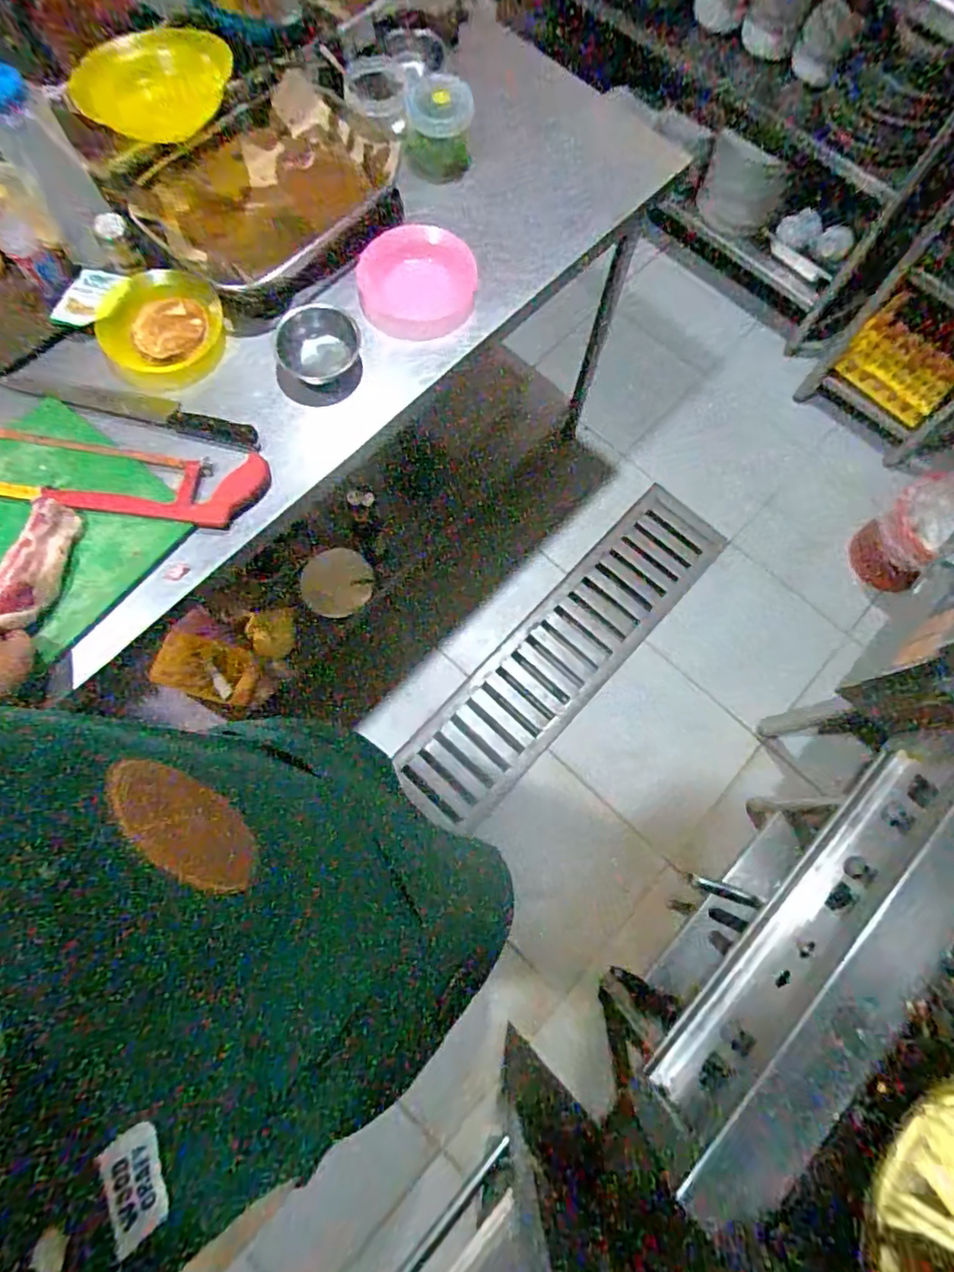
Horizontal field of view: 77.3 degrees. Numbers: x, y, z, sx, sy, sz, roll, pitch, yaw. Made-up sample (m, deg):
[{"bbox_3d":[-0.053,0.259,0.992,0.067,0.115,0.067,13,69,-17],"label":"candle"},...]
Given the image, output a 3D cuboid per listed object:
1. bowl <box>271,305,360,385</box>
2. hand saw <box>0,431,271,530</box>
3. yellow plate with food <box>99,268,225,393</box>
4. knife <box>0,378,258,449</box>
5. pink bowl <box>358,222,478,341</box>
[{"bbox_3d":[-0.227,-0.419,0.851,0.117,0.041,0.114,0,75,-1],"label":"bowl"},{"bbox_3d":[-0.508,-0.213,0.797,0.433,0.027,0.112,6,75,0],"label":"hand saw"},{"bbox_3d":[-0.460,-0.453,0.873,0.173,0.025,0.189,0,75,-1],"label":"yellow plate with food"},{"bbox_3d":[-0.487,-0.327,0.850,0.369,0.016,0.042,15,75,3],"label":"knife"},{"bbox_3d":[-0.088,-0.528,0.898,0.174,0.066,0.147,8,75,1],"label":"pink bowl"}]

